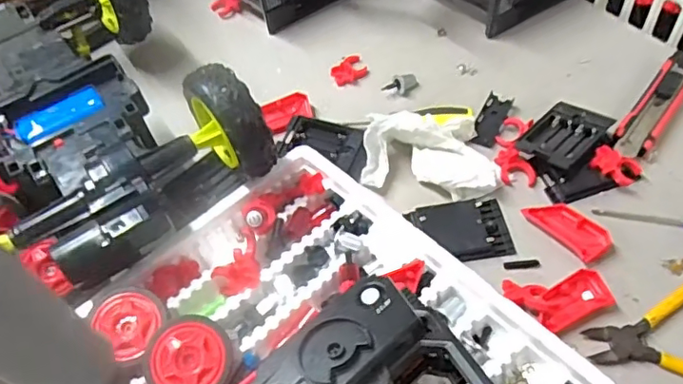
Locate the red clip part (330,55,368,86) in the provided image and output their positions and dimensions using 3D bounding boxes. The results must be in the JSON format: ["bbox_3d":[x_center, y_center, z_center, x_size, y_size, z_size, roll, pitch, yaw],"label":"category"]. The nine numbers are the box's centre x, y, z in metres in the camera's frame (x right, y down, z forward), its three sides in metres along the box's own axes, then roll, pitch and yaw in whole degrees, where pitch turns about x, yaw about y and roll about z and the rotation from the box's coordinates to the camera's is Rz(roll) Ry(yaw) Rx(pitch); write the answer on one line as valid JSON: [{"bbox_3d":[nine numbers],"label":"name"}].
[{"bbox_3d":[0.009,-0.131,0.594,0.043,0.013,0.029,-37,60,-21],"label":"red clip part"}]

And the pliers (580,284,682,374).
[{"bbox_3d":[0.249,0.100,0.403,0.138,0.013,0.110,-1,54,4],"label":"pliers"}]

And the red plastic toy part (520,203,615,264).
[{"bbox_3d":[0.186,0.030,0.461,0.035,0.011,0.066,-37,60,-21],"label":"red plastic toy part"}]

